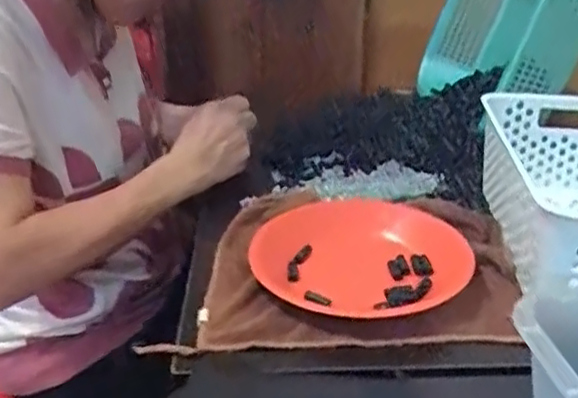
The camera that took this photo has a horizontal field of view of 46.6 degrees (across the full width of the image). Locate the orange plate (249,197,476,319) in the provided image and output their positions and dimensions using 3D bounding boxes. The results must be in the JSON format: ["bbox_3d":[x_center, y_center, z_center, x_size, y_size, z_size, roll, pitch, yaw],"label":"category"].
[{"bbox_3d":[0.064,0.052,0.630,0.174,0.027,0.199,-16,28,-31],"label":"orange plate"}]

